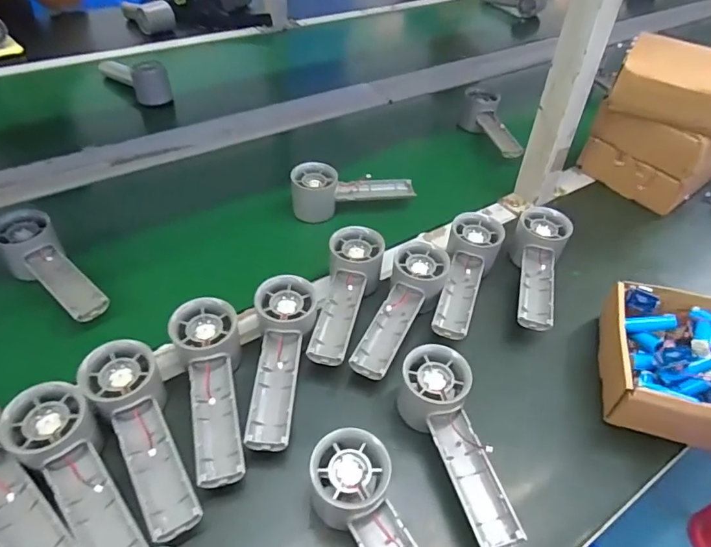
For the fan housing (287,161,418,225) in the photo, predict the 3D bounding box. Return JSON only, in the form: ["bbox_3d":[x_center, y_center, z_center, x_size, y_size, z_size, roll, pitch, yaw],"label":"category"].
[{"bbox_3d":[-0.002,-0.107,0.639,0.159,0.052,0.049,-5,47,-11],"label":"fan housing"}]

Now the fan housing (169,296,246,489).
[{"bbox_3d":[-0.118,0.091,0.416,0.054,0.038,0.155,-10,48,-16],"label":"fan housing"}]

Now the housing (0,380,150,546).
[{"bbox_3d":[-0.204,0.151,0.367,0.056,0.040,0.157,-29,68,-30],"label":"housing"}]

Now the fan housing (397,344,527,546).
[{"bbox_3d":[0.077,0.131,0.393,0.062,0.038,0.154,-5,47,-12],"label":"fan housing"}]

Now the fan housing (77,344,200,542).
[{"bbox_3d":[-0.162,0.120,0.383,0.053,0.041,0.154,-22,52,-25],"label":"fan housing"}]

